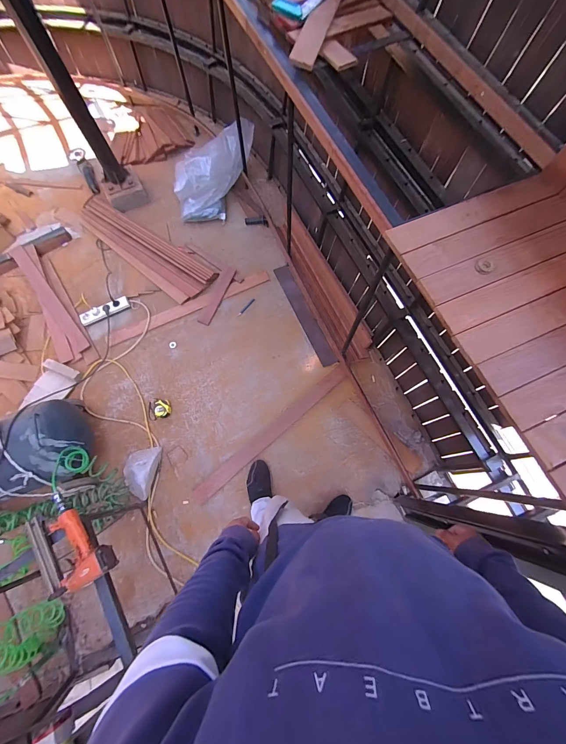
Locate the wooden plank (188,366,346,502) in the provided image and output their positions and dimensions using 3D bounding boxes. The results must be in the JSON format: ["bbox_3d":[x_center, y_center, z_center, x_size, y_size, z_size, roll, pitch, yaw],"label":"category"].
[{"bbox_3d":[-0.035,0.251,1.325,0.816,0.017,0.073,-40,74,-10],"label":"wooden plank"}]

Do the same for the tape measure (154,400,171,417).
[{"bbox_3d":[-0.534,0.163,1.369,0.068,0.043,0.074,-1,71,2],"label":"tape measure"}]

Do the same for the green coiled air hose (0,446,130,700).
[{"bbox_3d":[-0.861,0.643,0.987,0.681,0.466,0.565,-27,72,-6],"label":"green coiled air hose"}]

